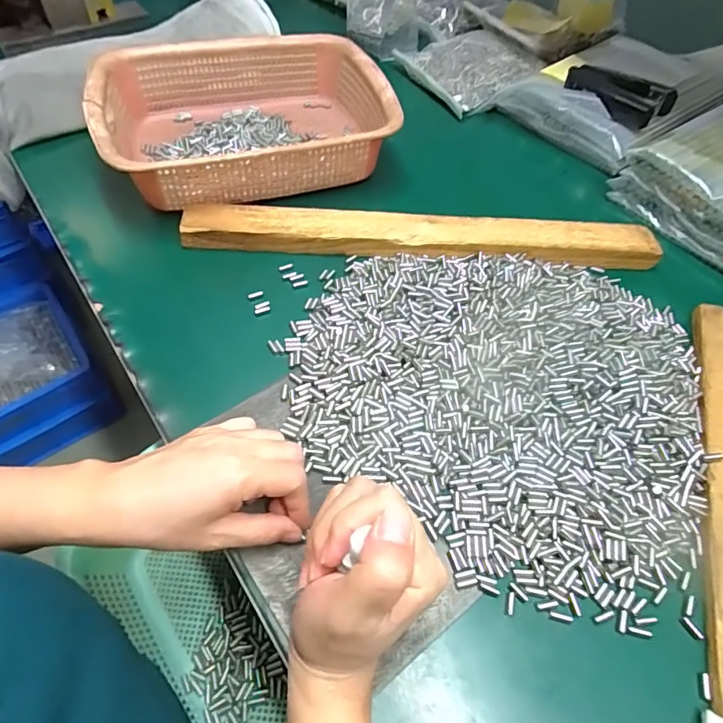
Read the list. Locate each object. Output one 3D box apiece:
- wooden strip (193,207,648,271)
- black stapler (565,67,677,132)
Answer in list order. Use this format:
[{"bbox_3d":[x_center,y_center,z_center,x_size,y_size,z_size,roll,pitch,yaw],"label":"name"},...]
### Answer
[{"bbox_3d":[0.058,-0.125,0.464,0.441,0.018,0.044,1,56,-1],"label":"wooden strip"},{"bbox_3d":[0.291,-0.303,0.557,0.114,0.033,0.048,31,61,18],"label":"black stapler"}]

